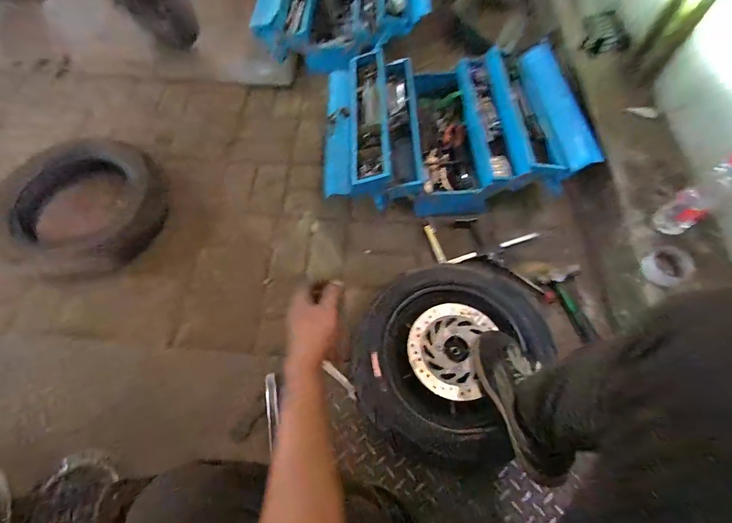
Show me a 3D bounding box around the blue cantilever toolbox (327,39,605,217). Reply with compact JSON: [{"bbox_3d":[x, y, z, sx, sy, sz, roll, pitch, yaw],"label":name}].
[{"bbox_3d":[0.229,-0.422,1.045,0.693,0.210,0.539,0,63,0],"label":"blue cantilever toolbox"}]

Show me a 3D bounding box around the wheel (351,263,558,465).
[{"bbox_3d":[0.179,0.199,0.799,0.392,0.143,0.419,0,63,0],"label":"wheel"}]

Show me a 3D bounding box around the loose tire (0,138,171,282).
[{"bbox_3d":[-0.780,-0.154,0.965,0.383,0.137,0.438,24,65,12],"label":"loose tire"}]

